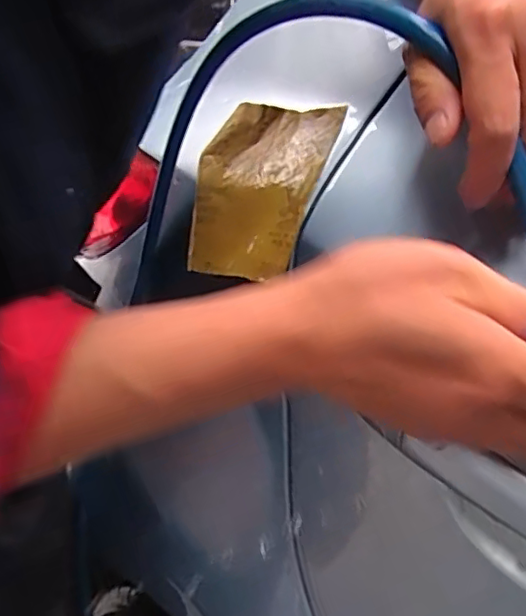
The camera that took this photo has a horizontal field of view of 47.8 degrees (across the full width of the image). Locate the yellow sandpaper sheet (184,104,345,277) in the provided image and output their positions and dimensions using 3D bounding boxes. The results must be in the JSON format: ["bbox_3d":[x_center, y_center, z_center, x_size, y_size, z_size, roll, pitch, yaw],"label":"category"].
[{"bbox_3d":[-0.008,-0.086,0.430,0.103,0.015,0.137,11,70,32],"label":"yellow sandpaper sheet"}]

